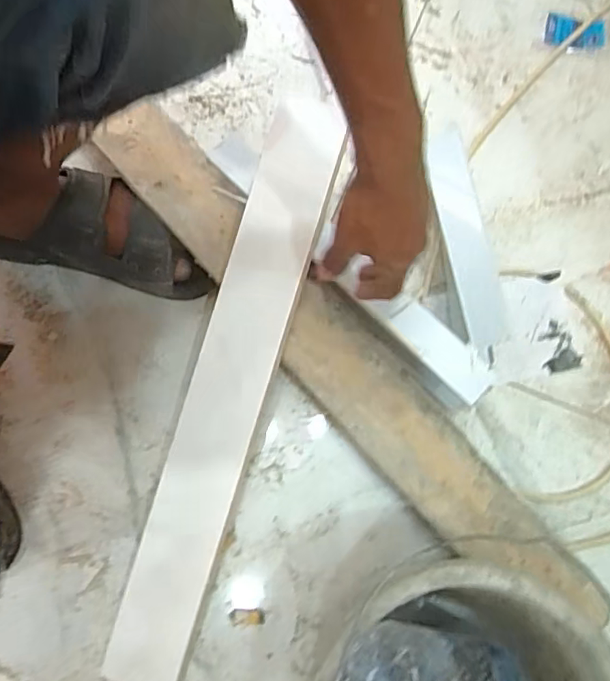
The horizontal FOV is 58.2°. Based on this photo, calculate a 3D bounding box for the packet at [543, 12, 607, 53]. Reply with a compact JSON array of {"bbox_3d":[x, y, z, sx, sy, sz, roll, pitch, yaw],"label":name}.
[{"bbox_3d":[0.329,-0.373,0.668,0.074,0.004,0.048,9,78,2],"label":"packet"}]

